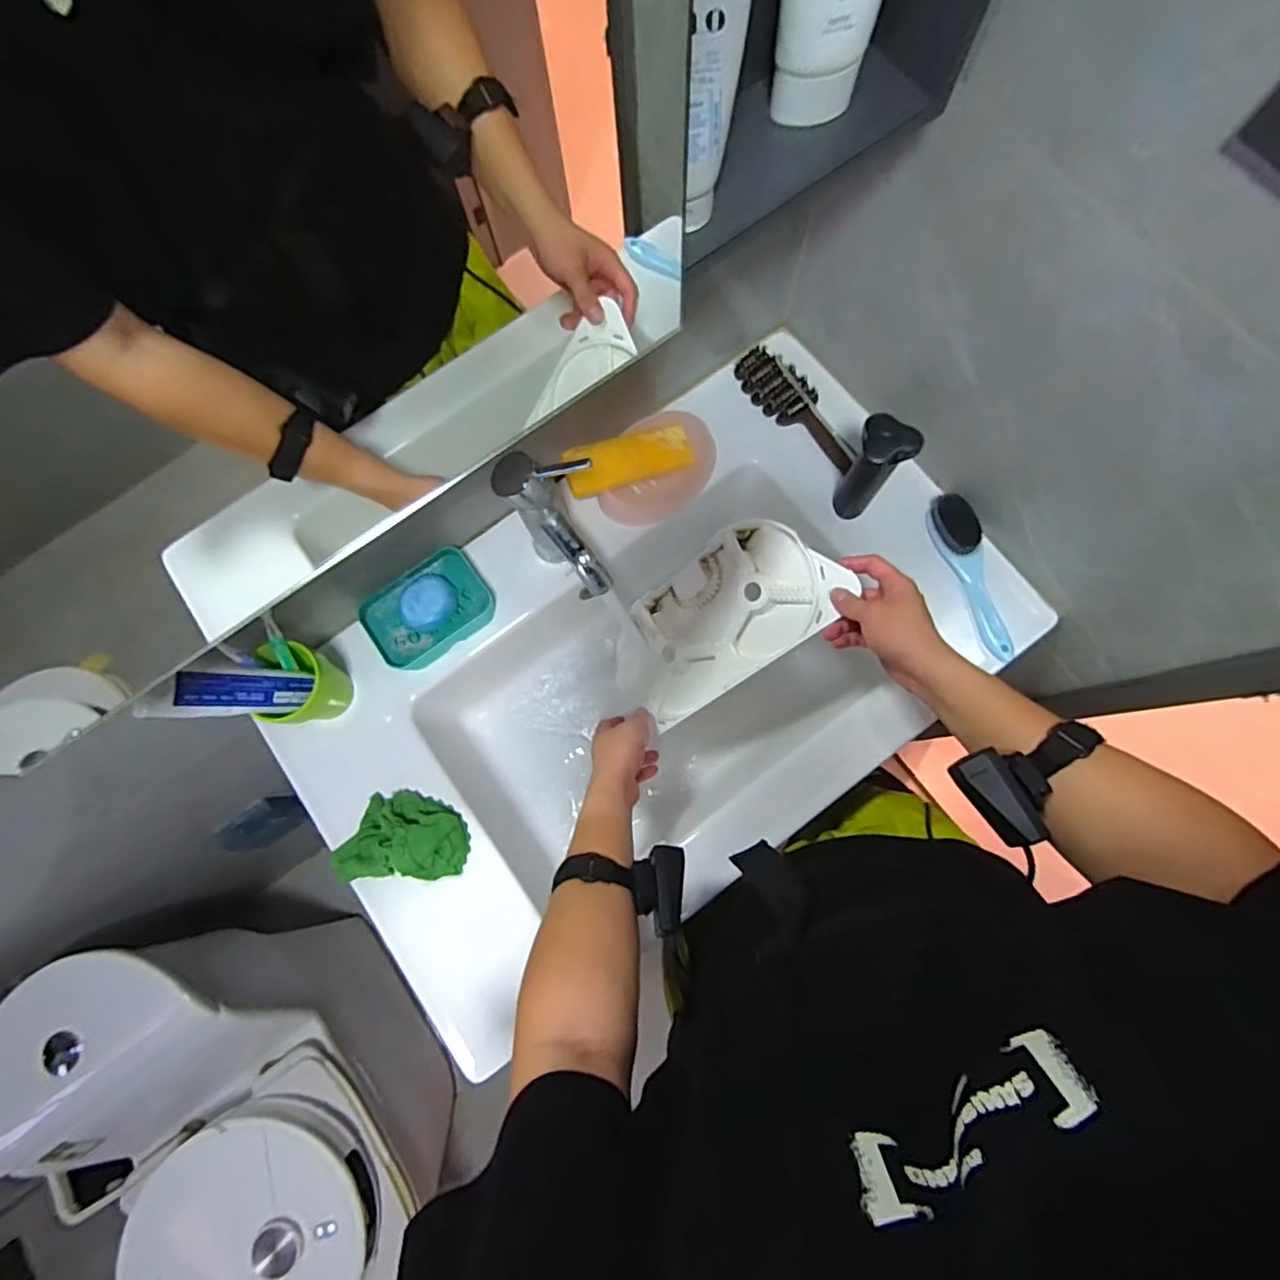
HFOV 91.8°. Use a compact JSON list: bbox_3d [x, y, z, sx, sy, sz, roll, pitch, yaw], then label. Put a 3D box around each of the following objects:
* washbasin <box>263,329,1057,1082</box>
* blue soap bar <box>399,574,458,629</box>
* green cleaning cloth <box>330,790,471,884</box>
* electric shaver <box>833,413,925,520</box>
[{"bbox_3d":[0.011,0.046,0.761,0.785,0.186,0.460,-34,78,-9],"label":"washbasin"},{"bbox_3d":[-0.240,-0.043,0.704,0.058,0.027,0.061,0,75,-1],"label":"blue soap bar"},{"bbox_3d":[-0.258,0.209,0.660,0.143,0.039,0.087,-3,75,-1],"label":"green cleaning cloth"},{"bbox_3d":[0.240,-0.173,0.666,0.056,0.145,0.050,34,78,8],"label":"electric shaver"}]

